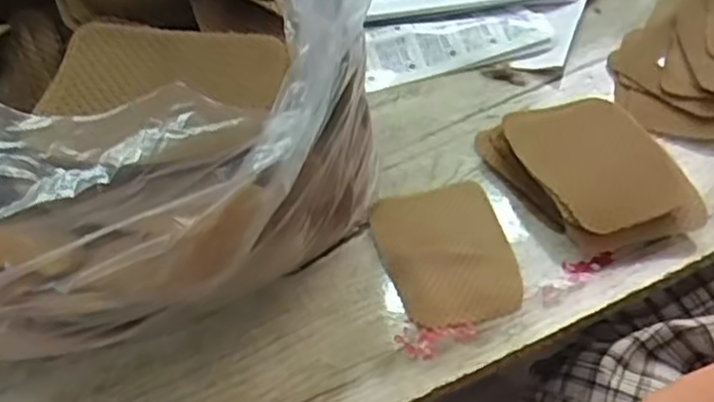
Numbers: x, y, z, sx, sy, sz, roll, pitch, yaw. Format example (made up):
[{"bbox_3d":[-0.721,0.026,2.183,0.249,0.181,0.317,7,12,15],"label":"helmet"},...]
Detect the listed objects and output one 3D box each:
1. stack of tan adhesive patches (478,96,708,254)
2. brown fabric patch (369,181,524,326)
[{"bbox_3d":[0.176,-0.027,0.520,0.123,0.036,0.140,-13,50,-9],"label":"stack of tan adhesive patches"},{"bbox_3d":[0.062,0.034,0.498,0.088,0.009,0.121,-10,50,-6],"label":"brown fabric patch"}]

